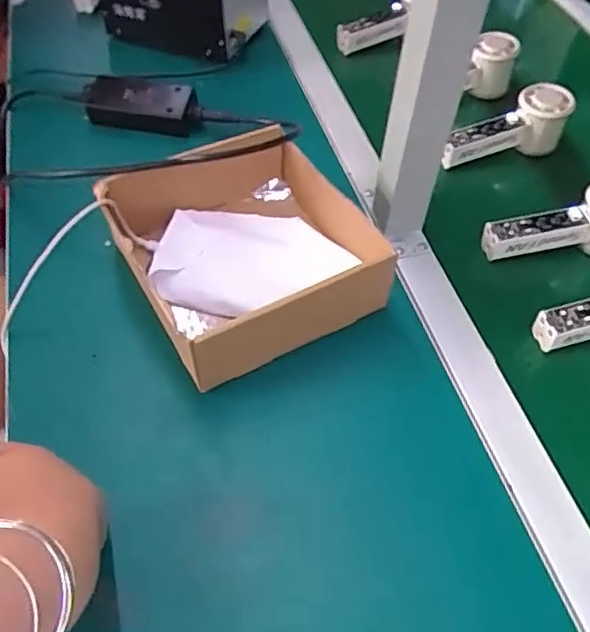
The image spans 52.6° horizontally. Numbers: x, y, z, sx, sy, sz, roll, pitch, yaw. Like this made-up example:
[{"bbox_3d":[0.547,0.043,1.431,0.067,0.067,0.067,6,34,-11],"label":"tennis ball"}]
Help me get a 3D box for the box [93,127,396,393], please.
[{"bbox_3d":[-0.044,-0.066,0.515,0.192,0.081,0.201,-24,56,-18],"label":"box"}]

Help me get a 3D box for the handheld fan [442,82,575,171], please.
[{"bbox_3d":[0.232,-0.196,0.663,0.145,0.075,0.052,-23,55,-1],"label":"handheld fan"}]

